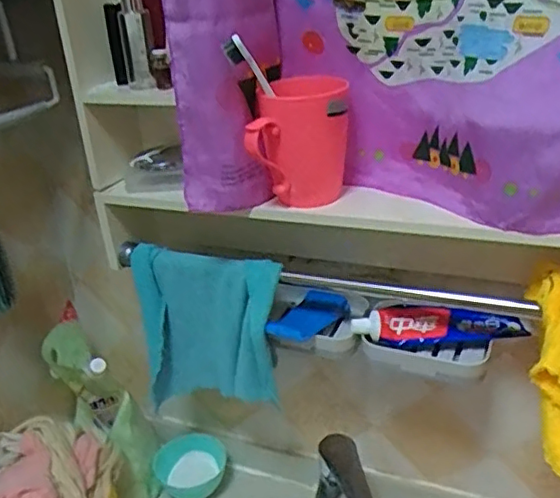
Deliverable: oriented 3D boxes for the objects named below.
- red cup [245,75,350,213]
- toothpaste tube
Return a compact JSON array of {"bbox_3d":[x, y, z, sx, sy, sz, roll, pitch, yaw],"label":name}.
[{"bbox_3d":[0.021,-0.097,0.567,0.085,0.117,0.089,-1,26,7],"label":"red cup"},{"bbox_3d":[0.161,0.083,0.611,0.169,0.039,0.027,-2,26,5],"label":"toothpaste tube"}]

